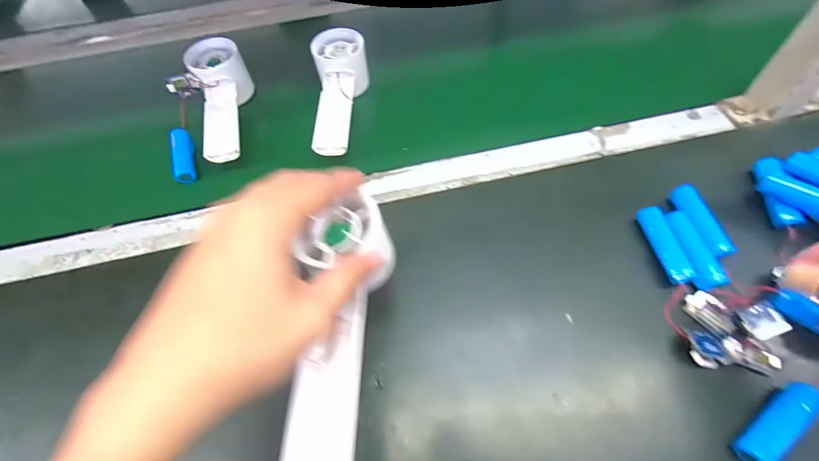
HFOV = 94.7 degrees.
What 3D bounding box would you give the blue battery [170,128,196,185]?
[{"bbox_3d":[-0.245,-0.080,0.405,0.022,0.015,0.075,-16,64,-5],"label":"blue battery"}]

